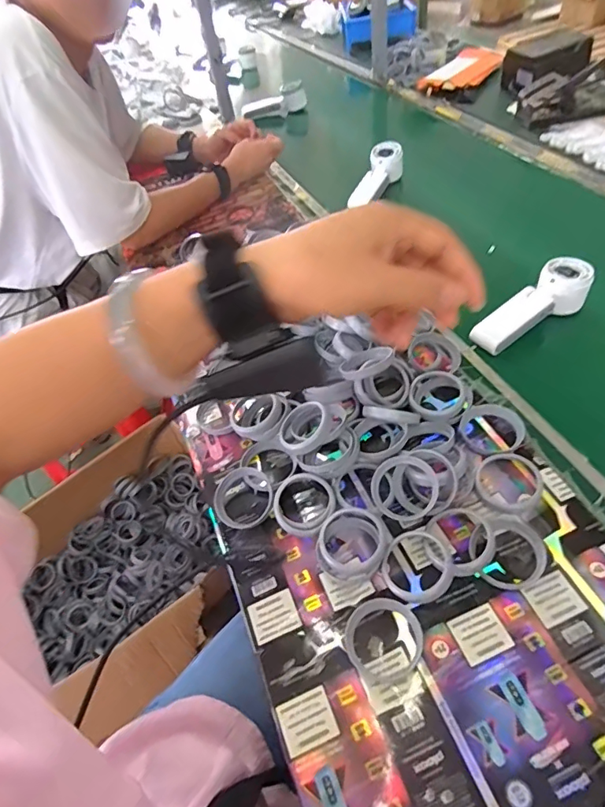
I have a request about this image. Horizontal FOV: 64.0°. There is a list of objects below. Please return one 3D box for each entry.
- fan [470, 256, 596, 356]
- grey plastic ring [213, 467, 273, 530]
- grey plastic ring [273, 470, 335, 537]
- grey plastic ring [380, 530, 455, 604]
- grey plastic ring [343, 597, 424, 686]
[{"bbox_3d":[0.285,-0.116,0.604,0.171,0.042,0.054,-35,54,-8],"label":"fan"},{"bbox_3d":[-0.058,0.094,0.482,0.059,0.026,0.056,-5,49,6],"label":"grey plastic ring"},{"bbox_3d":[0.001,0.093,0.453,0.055,0.011,0.058,-3,67,8],"label":"grey plastic ring"},{"bbox_3d":[0.096,0.137,0.402,0.057,0.018,0.056,24,85,41],"label":"grey plastic ring"},{"bbox_3d":[0.064,0.184,0.379,0.059,0.005,0.061,-5,49,6],"label":"grey plastic ring"}]

